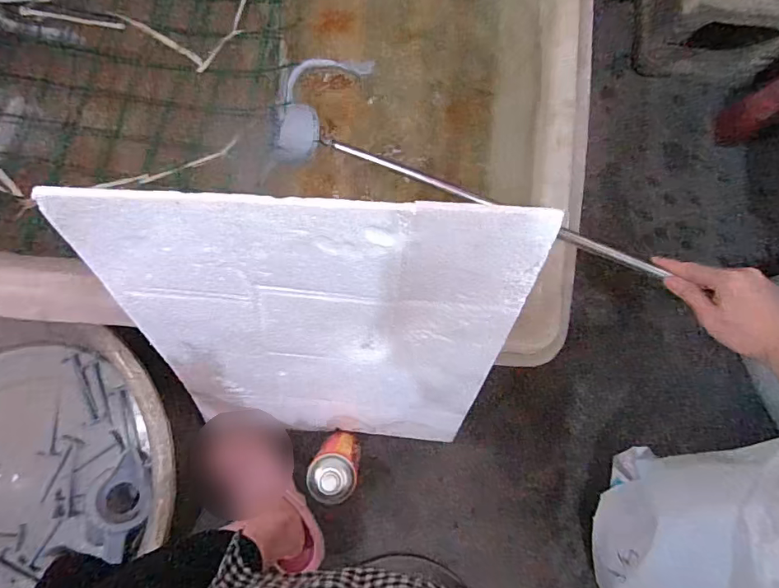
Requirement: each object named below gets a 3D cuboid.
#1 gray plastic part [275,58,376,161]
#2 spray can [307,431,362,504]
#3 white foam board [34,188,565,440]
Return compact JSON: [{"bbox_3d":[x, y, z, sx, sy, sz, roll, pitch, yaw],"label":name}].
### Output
[{"bbox_3d":[-0.106,-0.277,0.678,0.079,0.042,0.196,32,82,2],"label":"gray plastic part"},{"bbox_3d":[-0.077,0.244,0.699,0.063,0.211,0.062,0,82,-3],"label":"spray can"},{"bbox_3d":[-0.073,0.074,0.577,0.400,0.513,0.018,3,55,-1],"label":"white foam board"}]

